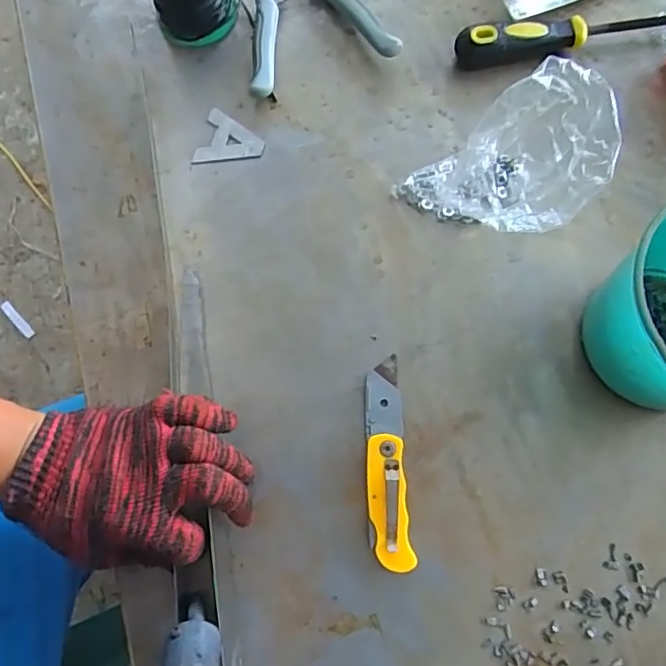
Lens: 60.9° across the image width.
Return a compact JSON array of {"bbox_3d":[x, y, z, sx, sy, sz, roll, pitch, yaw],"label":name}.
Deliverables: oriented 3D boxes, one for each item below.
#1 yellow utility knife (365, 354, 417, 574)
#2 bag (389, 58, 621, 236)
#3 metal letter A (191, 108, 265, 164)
[{"bbox_3d":[0.037,0.089,0.398,0.029,0.016,0.142,-3,75,0],"label":"yellow utility knife"},{"bbox_3d":[0.109,-0.101,0.386,0.118,0.134,0.088,5,76,2],"label":"bag"},{"bbox_3d":[-0.083,-0.157,0.468,0.053,0.004,0.049,15,76,5],"label":"metal letter A"}]

